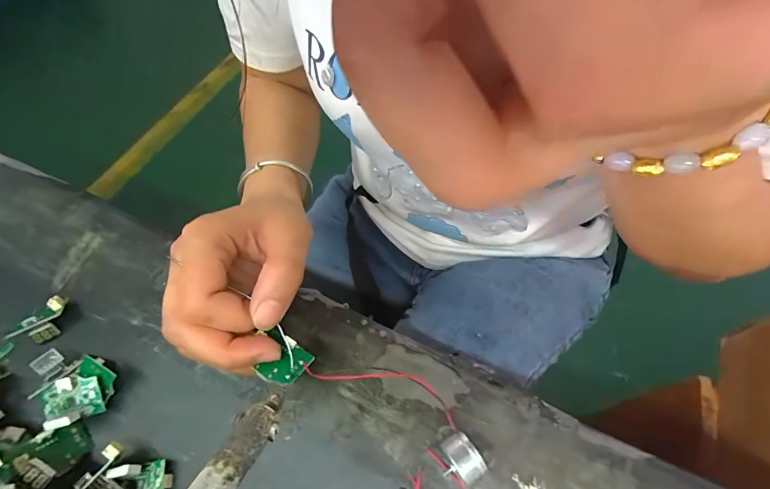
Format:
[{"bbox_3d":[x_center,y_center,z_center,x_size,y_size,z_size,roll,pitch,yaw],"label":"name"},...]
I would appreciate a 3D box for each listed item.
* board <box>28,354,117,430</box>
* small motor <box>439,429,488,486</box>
[{"bbox_3d":[-0.170,0.081,0.218,0.031,0.017,0.035,28,63,18],"label":"board"},{"bbox_3d":[0.036,0.105,0.191,0.017,0.024,0.022,-28,61,-14],"label":"small motor"}]

